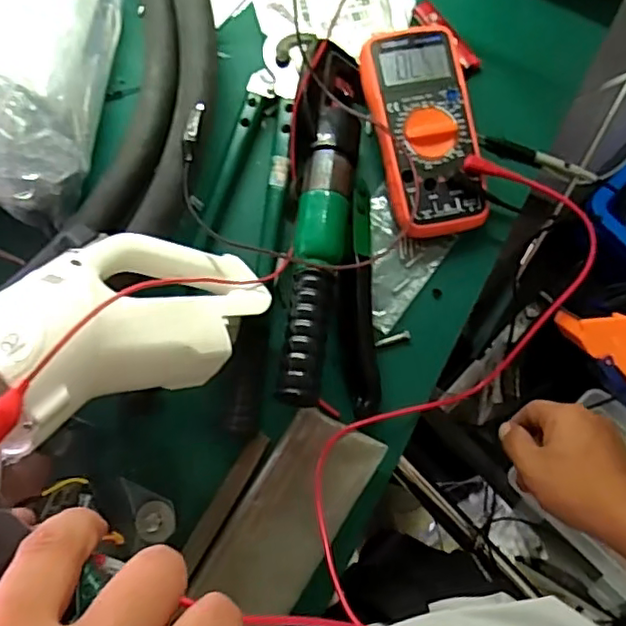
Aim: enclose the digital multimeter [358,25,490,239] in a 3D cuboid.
[{"bbox_3d":[0.093,-0.150,0.510,0.082,0.041,0.172,-9,78,-1],"label":"digital multimeter"}]

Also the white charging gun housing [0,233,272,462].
[{"bbox_3d":[-0.125,0.008,0.401,0.110,0.081,0.240,49,39,10],"label":"white charging gun housing"}]

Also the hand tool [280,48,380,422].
[{"bbox_3d":[0.018,-0.076,0.485,0.070,0.061,0.297,1,78,1],"label":"hand tool"}]

